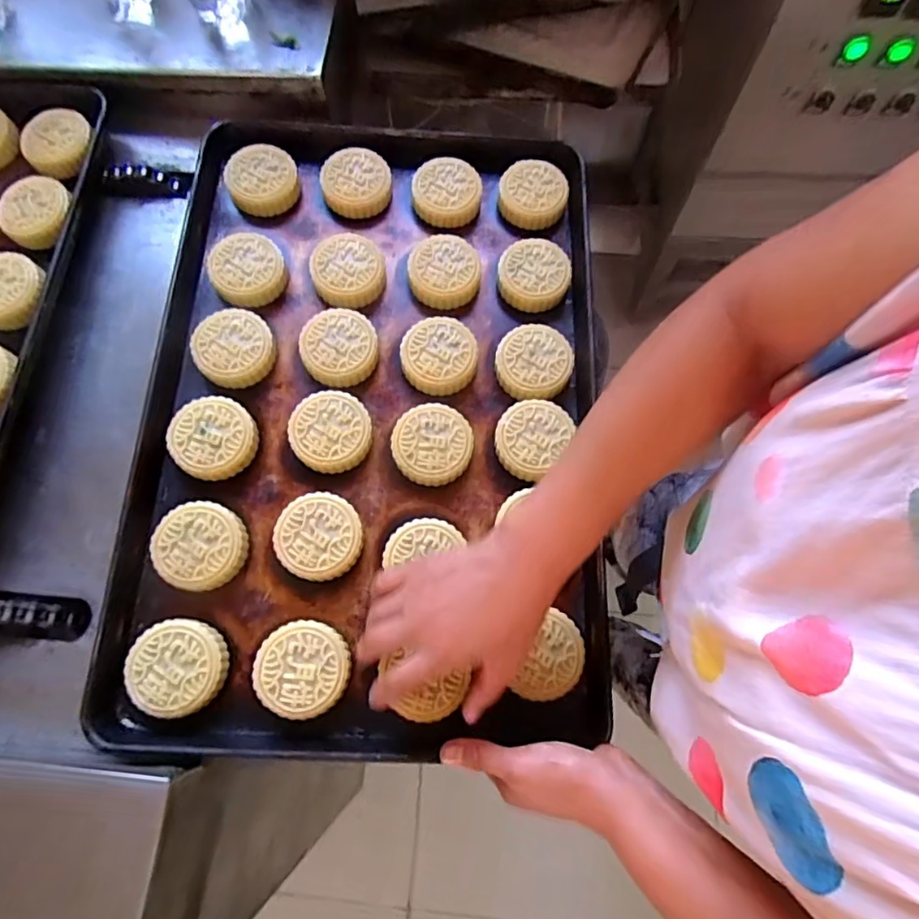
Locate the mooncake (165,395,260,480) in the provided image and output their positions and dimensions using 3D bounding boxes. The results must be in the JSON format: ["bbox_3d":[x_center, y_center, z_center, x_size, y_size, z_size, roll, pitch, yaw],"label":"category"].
[{"bbox_3d":[-0.217,-0.019,0.500,0.069,0.023,0.071,0,74,1],"label":"mooncake"}]

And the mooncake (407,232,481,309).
[{"bbox_3d":[-0.015,-0.187,0.564,0.070,0.025,0.067,0,74,1],"label":"mooncake"}]

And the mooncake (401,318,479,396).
[{"bbox_3d":[-0.019,-0.098,0.535,0.069,0.021,0.068,0,74,1],"label":"mooncake"}]

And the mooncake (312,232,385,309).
[{"bbox_3d":[-0.110,-0.186,0.555,0.069,0.020,0.070,0,74,1],"label":"mooncake"}]

